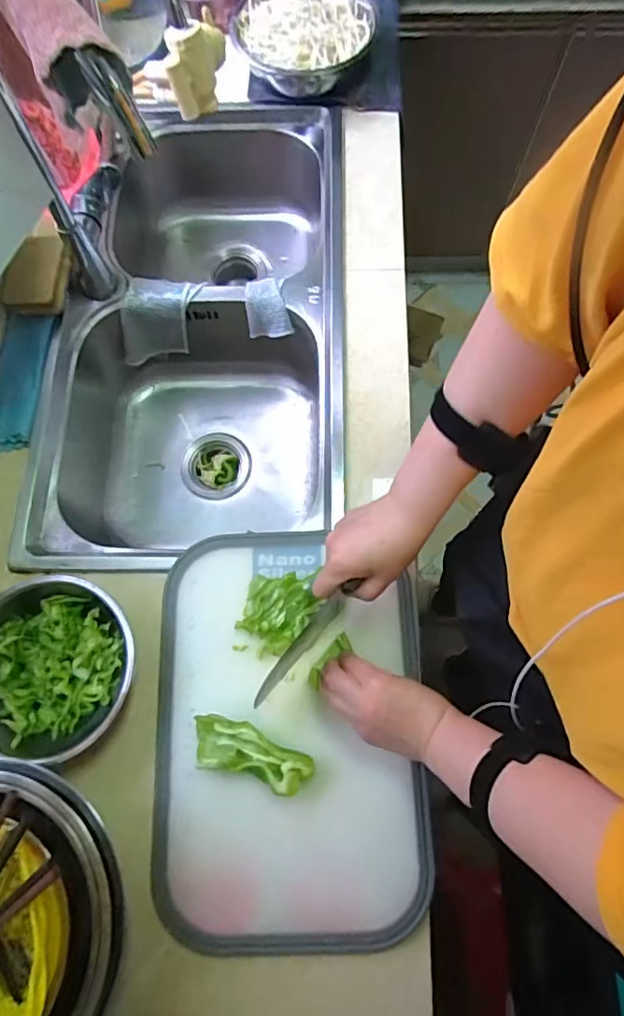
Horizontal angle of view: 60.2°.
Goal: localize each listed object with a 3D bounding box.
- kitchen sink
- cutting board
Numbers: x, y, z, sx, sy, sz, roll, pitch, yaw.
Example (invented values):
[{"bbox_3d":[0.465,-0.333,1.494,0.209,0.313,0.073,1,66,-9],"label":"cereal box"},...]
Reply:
[{"bbox_3d":[-0.159,-0.233,0.814,0.394,0.223,0.698,0,73,1],"label":"kitchen sink"},{"bbox_3d":[-0.023,0.219,0.552,0.265,0.028,0.396,-3,73,0],"label":"cutting board"}]

